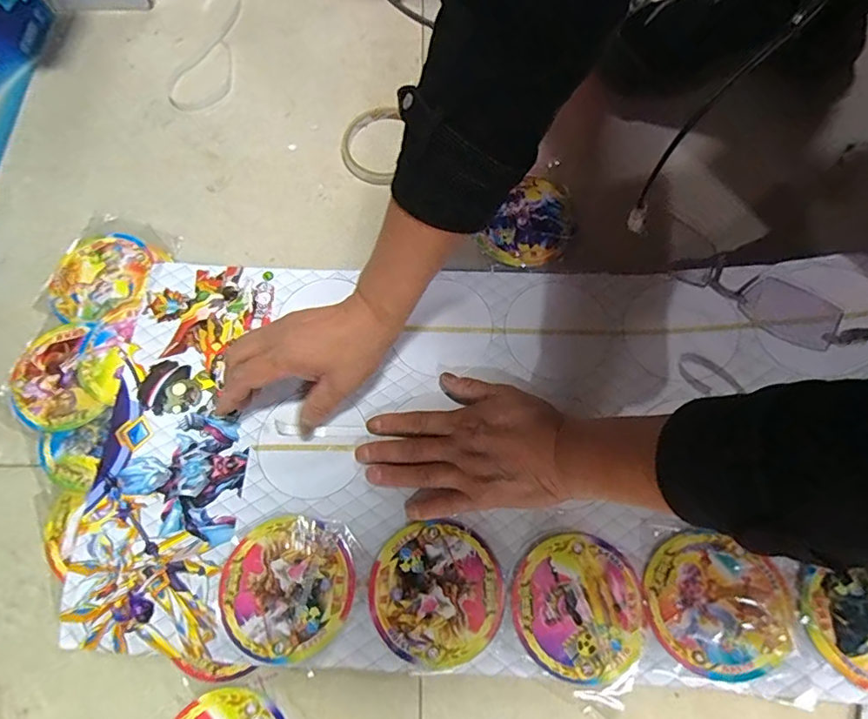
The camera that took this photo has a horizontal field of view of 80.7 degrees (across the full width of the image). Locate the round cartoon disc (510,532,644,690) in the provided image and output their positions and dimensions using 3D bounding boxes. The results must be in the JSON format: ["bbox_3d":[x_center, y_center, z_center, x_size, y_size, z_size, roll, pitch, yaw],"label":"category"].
[{"bbox_3d":[0.105,0.178,0.369,0.091,0.007,0.095,-1,71,2],"label":"round cartoon disc"}]

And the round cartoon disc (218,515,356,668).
[{"bbox_3d":[-0.107,0.166,0.374,0.094,0.004,0.092,0,66,-1],"label":"round cartoon disc"}]

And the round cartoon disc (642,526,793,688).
[{"bbox_3d":[0.199,0.176,0.364,0.096,0.012,0.087,22,74,10],"label":"round cartoon disc"}]

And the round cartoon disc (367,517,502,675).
[{"bbox_3d":[0.002,0.170,0.373,0.092,0.011,0.094,-1,71,2],"label":"round cartoon disc"}]

